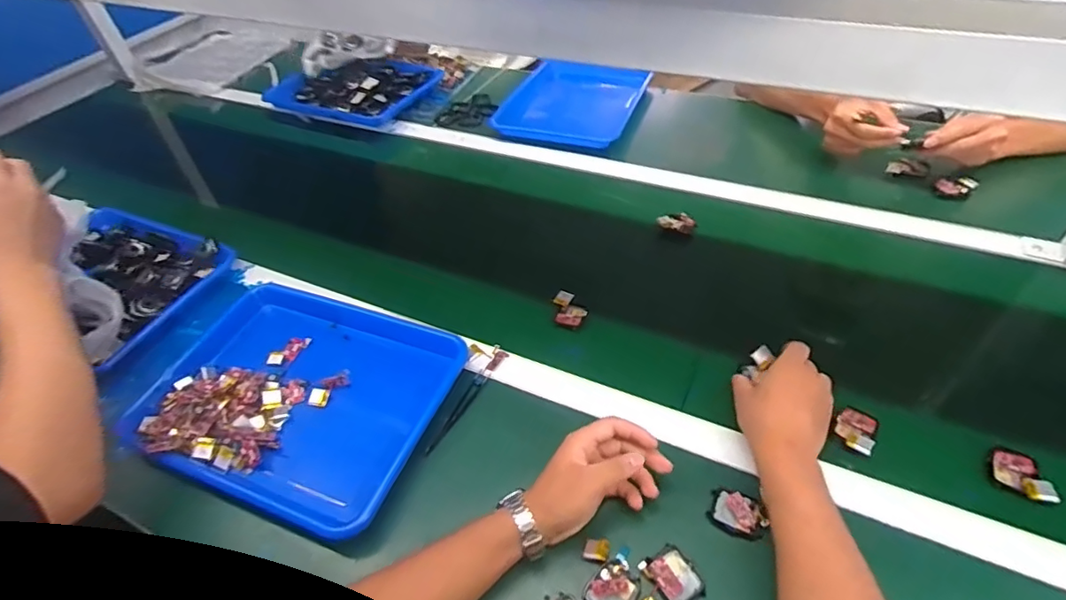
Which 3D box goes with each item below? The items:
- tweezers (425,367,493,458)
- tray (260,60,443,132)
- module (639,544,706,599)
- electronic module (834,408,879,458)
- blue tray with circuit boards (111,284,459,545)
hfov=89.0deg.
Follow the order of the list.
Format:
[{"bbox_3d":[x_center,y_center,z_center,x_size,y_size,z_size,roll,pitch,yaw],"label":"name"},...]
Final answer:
[{"bbox_3d":[-0.084,0.123,0.612,0.014,0.012,0.120,19,51,22],"label":"tweezers"},{"bbox_3d":[-0.391,-0.469,1.187,0.363,0.060,0.210,15,50,19],"label":"tray"},{"bbox_3d":[0.123,0.239,0.469,0.040,0.013,0.047,-28,50,-20],"label":"module"},{"bbox_3d":[0.330,0.133,0.553,0.034,0.012,0.050,21,52,24],"label":"electronic module"},{"bbox_3d":[-0.272,0.107,0.639,0.343,0.047,0.264,14,50,19],"label":"blue tray with circuit boards"}]

